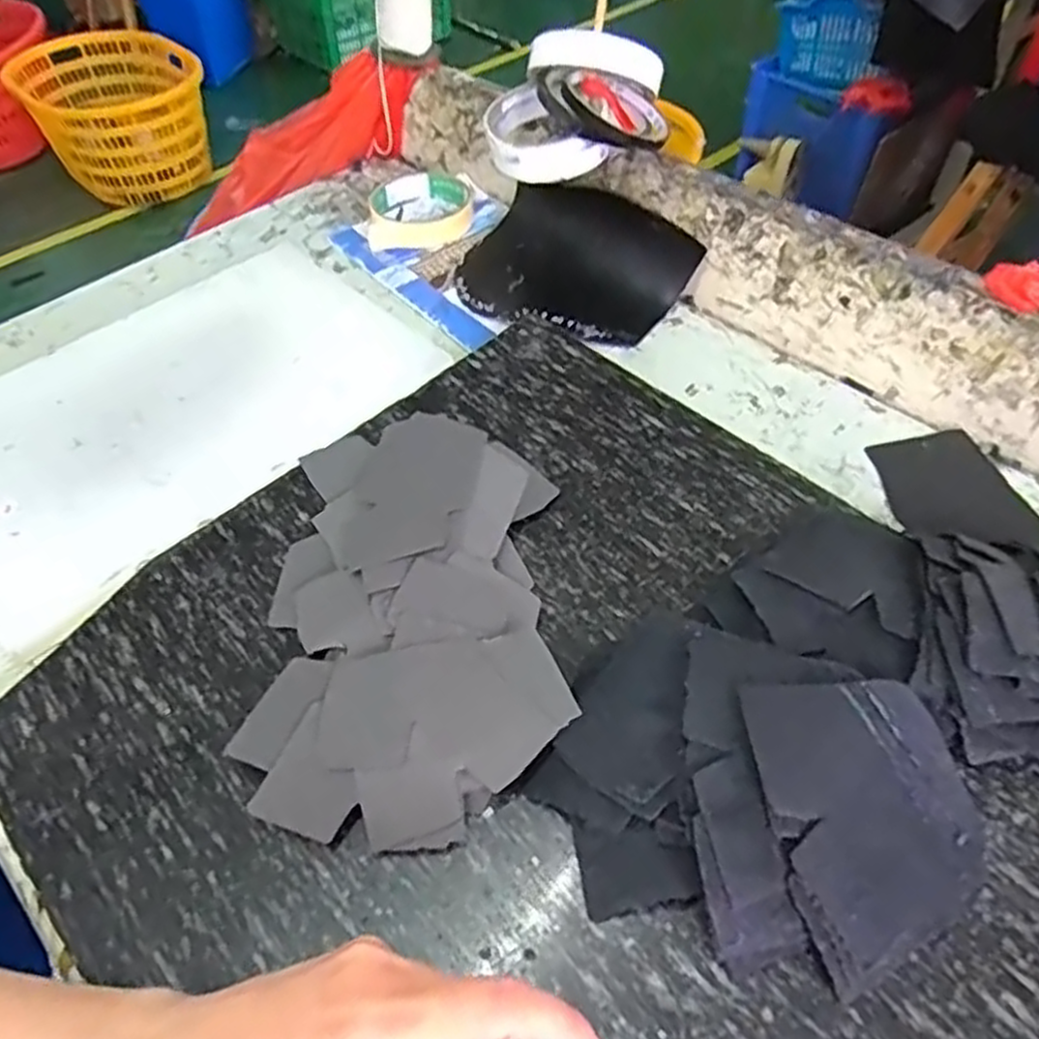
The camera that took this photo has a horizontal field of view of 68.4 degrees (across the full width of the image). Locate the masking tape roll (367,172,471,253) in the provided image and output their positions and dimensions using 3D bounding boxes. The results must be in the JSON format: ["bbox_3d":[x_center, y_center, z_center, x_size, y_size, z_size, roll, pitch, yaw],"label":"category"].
[{"bbox_3d":[-0.083,-0.263,0.648,0.085,0.022,0.101,-6,50,-3],"label":"masking tape roll"}]

